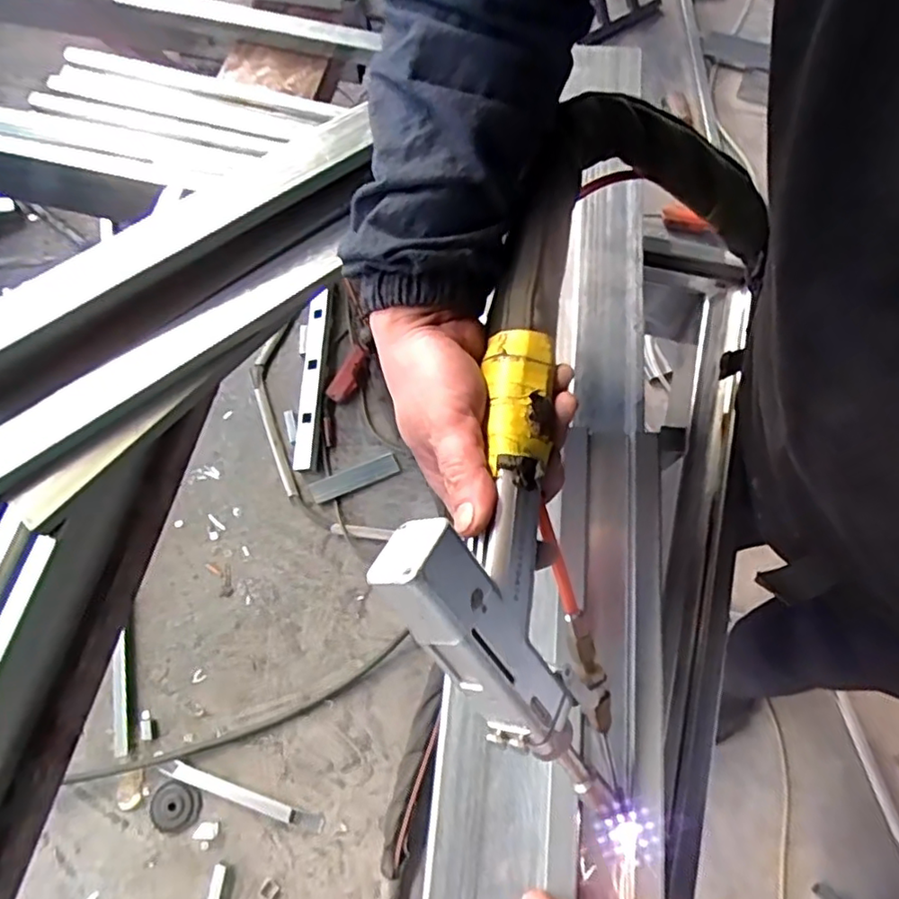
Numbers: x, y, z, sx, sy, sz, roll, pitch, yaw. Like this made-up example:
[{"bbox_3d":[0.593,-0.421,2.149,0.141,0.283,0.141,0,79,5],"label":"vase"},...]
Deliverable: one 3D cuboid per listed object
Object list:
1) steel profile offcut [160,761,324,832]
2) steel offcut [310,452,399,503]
[{"bbox_3d":[-0.401,0.667,1.209,0.332,0.016,0.034,17,72,6],"label":"steel profile offcut"},{"bbox_3d":[-0.216,0.065,1.429,0.202,0.006,0.053,-21,72,-10],"label":"steel offcut"}]

